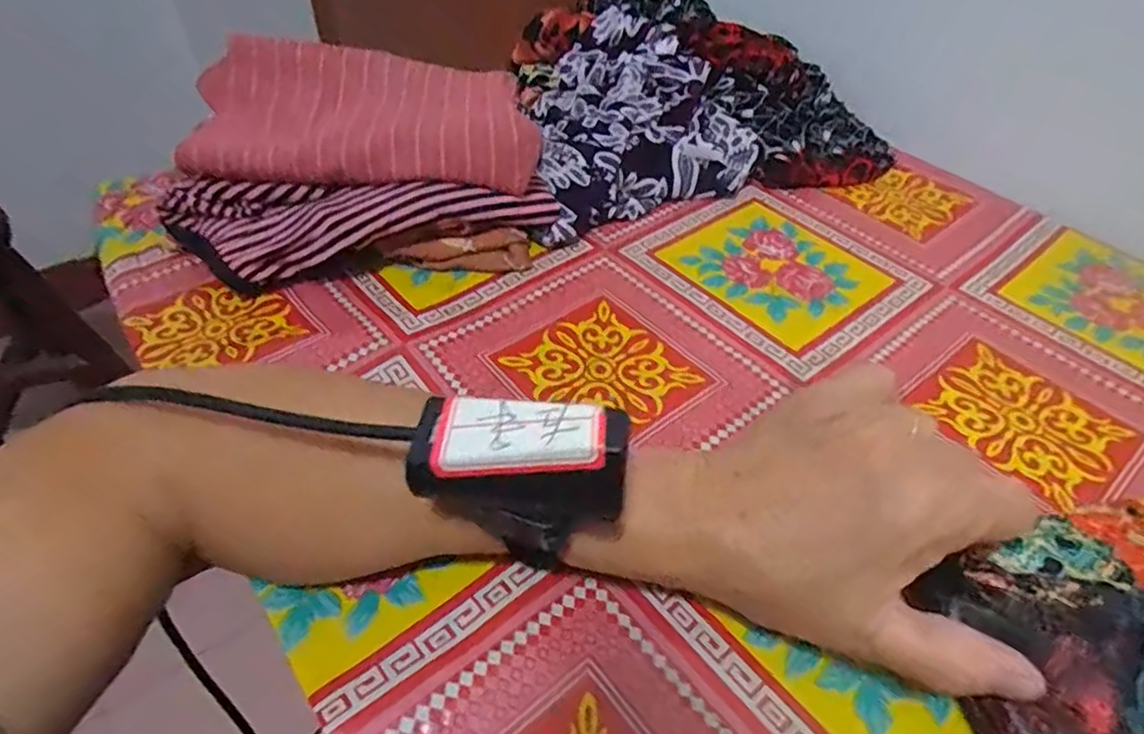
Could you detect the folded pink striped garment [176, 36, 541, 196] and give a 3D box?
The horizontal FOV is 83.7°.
[{"bbox_3d":[-0.135,-0.167,0.417,0.228,0.041,0.132,4,46,2],"label":"folded pink striped garment"}]

